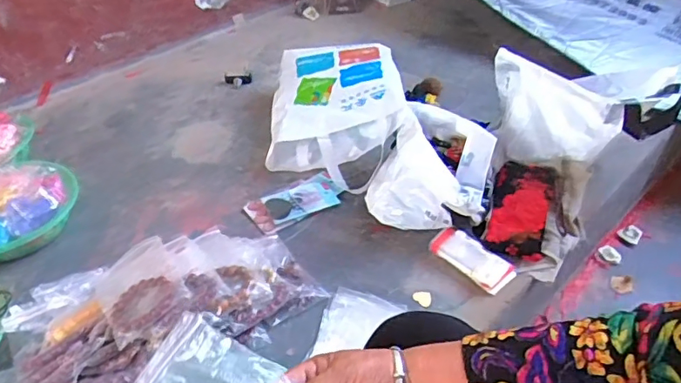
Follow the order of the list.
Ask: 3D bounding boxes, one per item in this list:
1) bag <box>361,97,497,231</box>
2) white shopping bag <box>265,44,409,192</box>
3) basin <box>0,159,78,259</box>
[{"bbox_3d":[0.171,-0.051,0.969,0.201,0.171,0.208,12,43,16],"label":"bag"},{"bbox_3d":[-0.013,-0.175,1.115,0.270,0.156,0.363,-1,41,2],"label":"white shopping bag"},{"bbox_3d":[-0.599,0.034,0.947,0.228,0.114,0.225,-1,41,1],"label":"basin"}]

